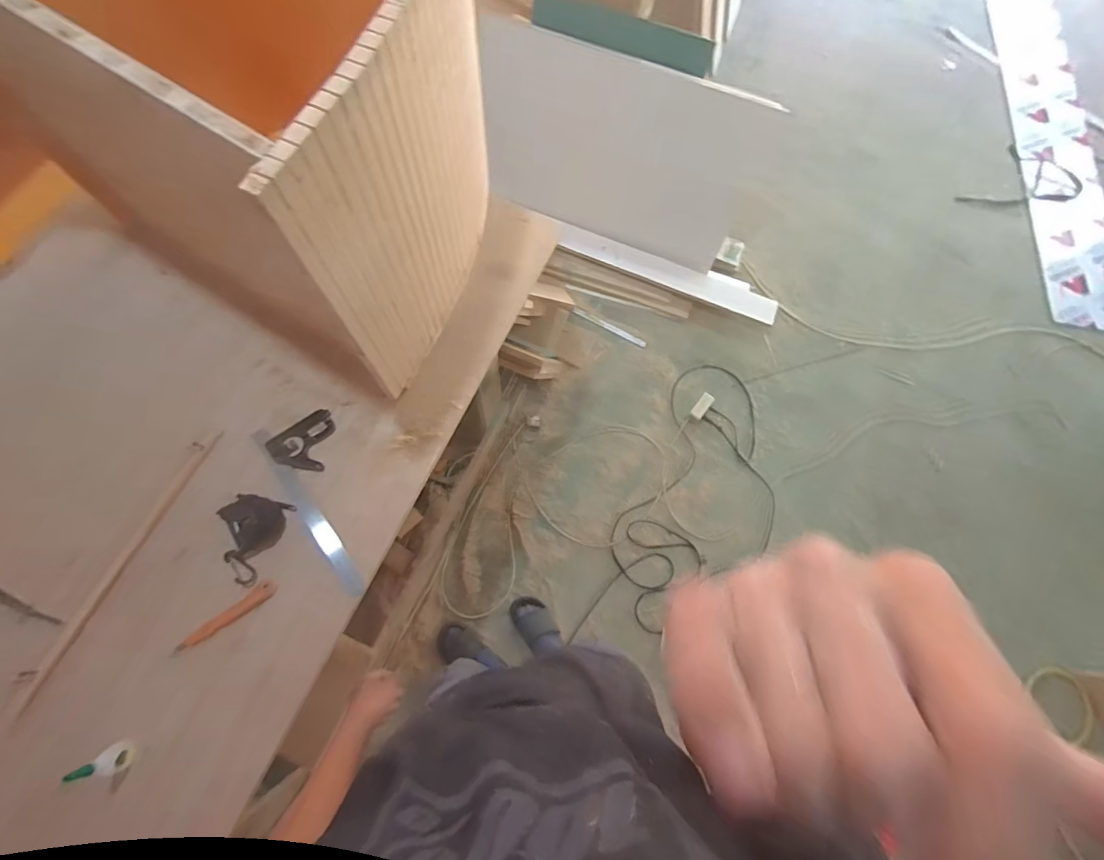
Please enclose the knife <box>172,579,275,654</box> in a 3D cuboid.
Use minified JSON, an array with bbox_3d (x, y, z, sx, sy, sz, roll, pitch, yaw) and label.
[{"bbox_3d":[-0.469,0.269,0.695,0.146,0.007,0.024,-34,79,-14],"label":"knife"}]

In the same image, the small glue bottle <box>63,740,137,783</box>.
[{"bbox_3d":[-0.563,0.417,0.603,0.034,0.088,0.033,-19,75,-10],"label":"small glue bottle"}]

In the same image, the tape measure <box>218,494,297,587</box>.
[{"bbox_3d":[-0.457,0.155,0.711,0.089,0.044,0.126,22,72,2],"label":"tape measure"}]

